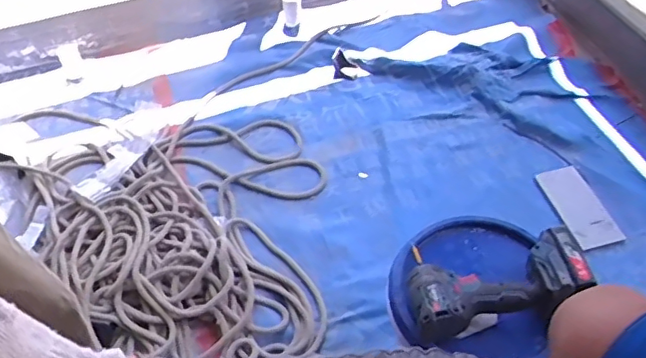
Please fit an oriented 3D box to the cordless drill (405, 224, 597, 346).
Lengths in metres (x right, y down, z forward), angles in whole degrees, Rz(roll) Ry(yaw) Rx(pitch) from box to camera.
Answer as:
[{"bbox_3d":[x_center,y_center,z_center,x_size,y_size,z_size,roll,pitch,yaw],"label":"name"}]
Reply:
[{"bbox_3d":[0.226,0.126,0.772,0.231,0.063,0.140,-18,51,11],"label":"cordless drill"}]

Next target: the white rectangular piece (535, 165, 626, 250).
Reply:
[{"bbox_3d":[0.516,0.056,1.152,0.084,0.015,0.180,-25,70,2],"label":"white rectangular piece"}]

